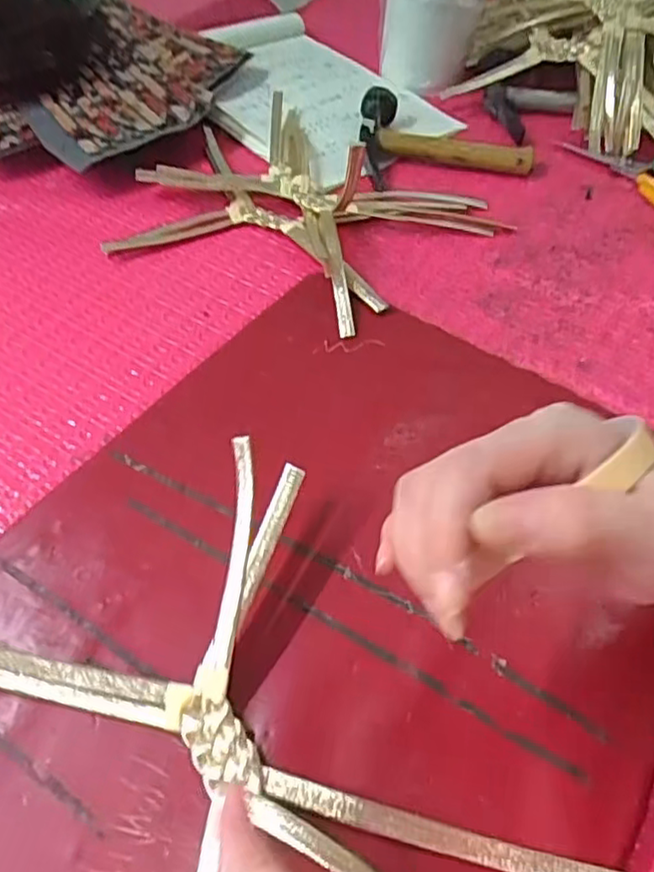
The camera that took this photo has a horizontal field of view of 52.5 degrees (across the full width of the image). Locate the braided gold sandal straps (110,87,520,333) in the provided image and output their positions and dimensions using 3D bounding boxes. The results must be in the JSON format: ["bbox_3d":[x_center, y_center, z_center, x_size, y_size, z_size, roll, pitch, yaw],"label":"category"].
[{"bbox_3d":[-0.022,-0.183,0.521,0.250,0.030,0.237,34,57,23],"label":"braided gold sandal straps"}]

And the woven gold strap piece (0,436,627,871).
[{"bbox_3d":[-0.029,0.124,0.247,0.183,0.063,0.221,-28,55,-18],"label":"woven gold strap piece"}]

